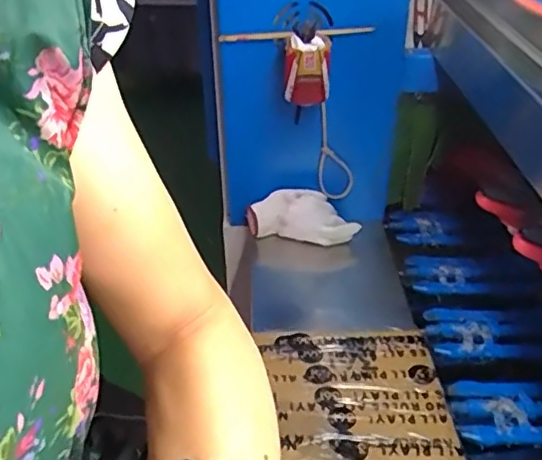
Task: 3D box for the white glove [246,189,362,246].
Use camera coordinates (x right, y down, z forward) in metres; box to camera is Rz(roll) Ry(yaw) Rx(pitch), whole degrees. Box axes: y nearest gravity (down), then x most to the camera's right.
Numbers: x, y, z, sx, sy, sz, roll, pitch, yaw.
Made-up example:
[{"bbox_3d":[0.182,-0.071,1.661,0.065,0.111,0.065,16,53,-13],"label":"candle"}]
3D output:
[{"bbox_3d":[0.055,-0.024,1.011,0.187,0.078,0.061,6,34,7],"label":"white glove"}]

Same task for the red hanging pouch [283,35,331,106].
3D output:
[{"bbox_3d":[0.052,-0.231,0.867,0.065,0.086,0.044,2,34,0],"label":"red hanging pouch"}]

